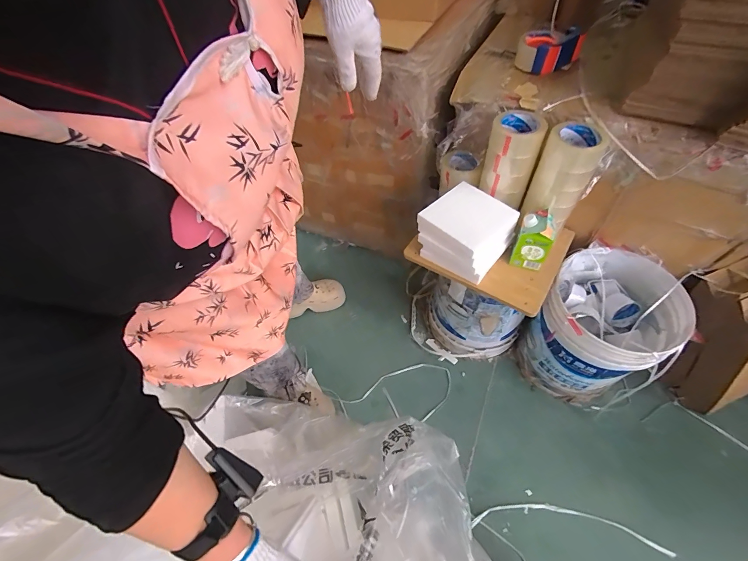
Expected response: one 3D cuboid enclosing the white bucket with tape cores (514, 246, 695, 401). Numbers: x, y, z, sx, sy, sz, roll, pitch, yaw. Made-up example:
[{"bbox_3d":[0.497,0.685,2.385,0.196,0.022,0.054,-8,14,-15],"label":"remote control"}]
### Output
[{"bbox_3d":[0.607,0.145,0.962,0.313,0.359,0.285,-3,51,4],"label":"white bucket with tape cores"}]

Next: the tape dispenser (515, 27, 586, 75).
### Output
[{"bbox_3d":[0.401,-0.534,0.797,0.129,0.065,0.090,-30,55,-17],"label":"tape dispenser"}]

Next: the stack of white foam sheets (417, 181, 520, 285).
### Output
[{"bbox_3d":[0.222,-0.112,0.839,0.166,0.133,0.171,-37,57,-22],"label":"stack of white foam sheets"}]

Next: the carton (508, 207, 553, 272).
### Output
[{"bbox_3d":[0.373,-0.095,0.814,0.072,0.124,0.079,19,56,20],"label":"carton"}]

